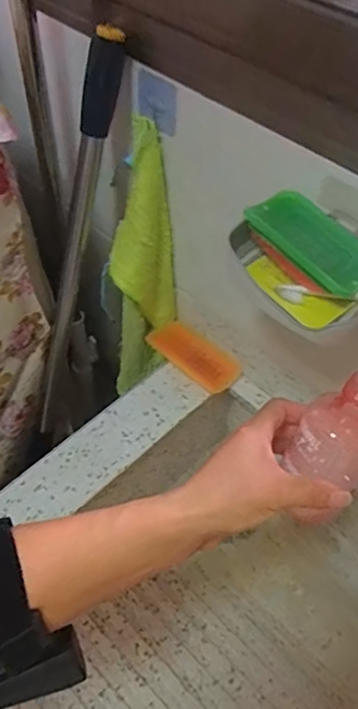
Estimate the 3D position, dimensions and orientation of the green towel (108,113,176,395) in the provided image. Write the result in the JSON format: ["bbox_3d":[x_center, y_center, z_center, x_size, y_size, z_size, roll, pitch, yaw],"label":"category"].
[{"bbox_3d":[-0.048,-0.095,0.721,0.083,0.406,0.074,-2,53,-3],"label":"green towel"}]

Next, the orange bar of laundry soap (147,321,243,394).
[{"bbox_3d":[0.021,0.000,0.727,0.126,0.032,0.052,32,58,21],"label":"orange bar of laundry soap"}]

